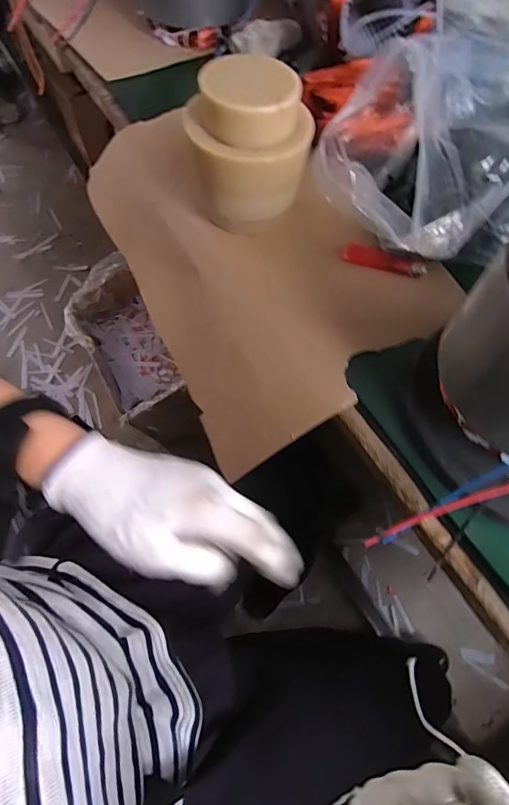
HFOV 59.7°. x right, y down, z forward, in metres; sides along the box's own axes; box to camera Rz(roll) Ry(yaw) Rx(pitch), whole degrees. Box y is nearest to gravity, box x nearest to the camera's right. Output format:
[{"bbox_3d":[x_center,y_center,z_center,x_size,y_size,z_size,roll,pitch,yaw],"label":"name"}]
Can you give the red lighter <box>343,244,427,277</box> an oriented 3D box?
[{"bbox_3d":[0.130,-0.142,0.448,0.084,0.015,0.015,16,64,5],"label":"red lighter"}]

